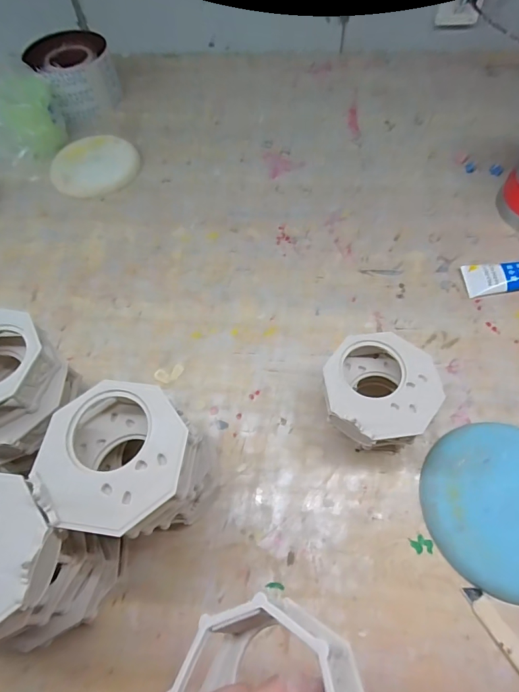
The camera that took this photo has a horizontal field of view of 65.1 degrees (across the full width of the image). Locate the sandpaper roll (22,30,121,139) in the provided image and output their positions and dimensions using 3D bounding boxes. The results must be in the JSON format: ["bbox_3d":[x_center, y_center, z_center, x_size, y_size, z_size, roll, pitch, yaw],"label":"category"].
[{"bbox_3d":[-0.359,-0.531,0.814,0.147,0.110,0.143,-1,60,2],"label":"sandpaper roll"}]

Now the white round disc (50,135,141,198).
[{"bbox_3d":[-0.302,-0.336,0.755,0.156,0.031,0.156,-1,60,2],"label":"white round disc"}]

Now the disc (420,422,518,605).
[{"bbox_3d":[0.274,0.174,0.447,0.179,0.018,0.176,-1,60,2],"label":"disc"}]

